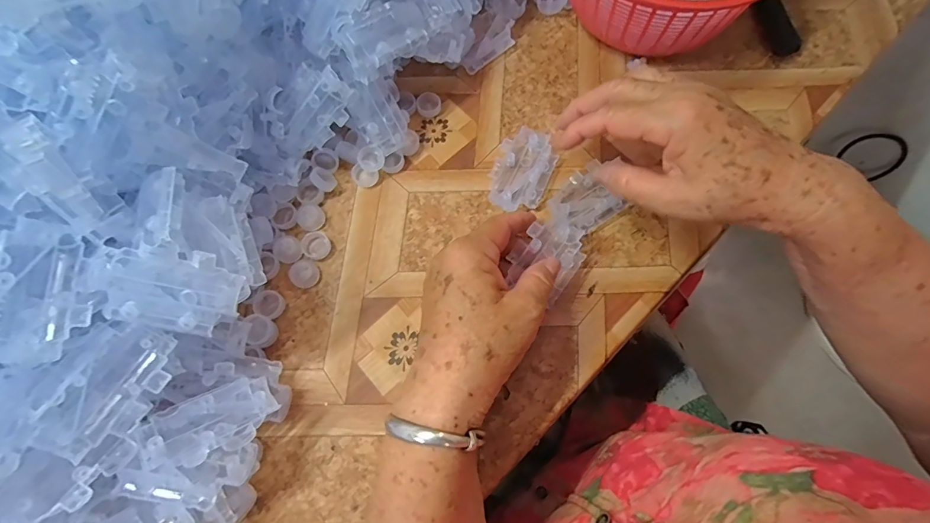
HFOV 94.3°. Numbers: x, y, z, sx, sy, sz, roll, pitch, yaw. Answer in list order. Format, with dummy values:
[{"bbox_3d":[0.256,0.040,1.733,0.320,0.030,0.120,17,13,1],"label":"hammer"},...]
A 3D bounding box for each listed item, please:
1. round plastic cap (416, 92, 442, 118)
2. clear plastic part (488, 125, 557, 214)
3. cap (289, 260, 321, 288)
[{"bbox_3d":[-0.031,-0.134,0.369,0.021,0.006,0.021,0,72,-1],"label":"round plastic cap"},{"bbox_3d":[0.046,-0.072,0.345,0.044,0.016,0.070,23,73,7],"label":"clear plastic part"},{"bbox_3d":[-0.119,0.009,0.320,0.020,0.006,0.021,0,72,-1],"label":"cap"}]

